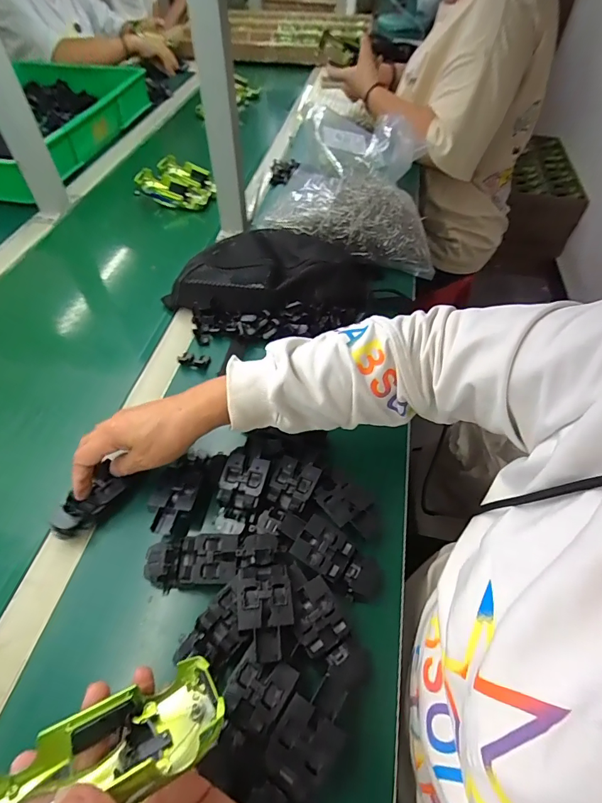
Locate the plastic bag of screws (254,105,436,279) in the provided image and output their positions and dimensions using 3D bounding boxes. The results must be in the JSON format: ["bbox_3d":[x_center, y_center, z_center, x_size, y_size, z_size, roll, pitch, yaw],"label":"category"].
[{"bbox_3d":[0.096,-0.367,0.694,0.279,0.122,0.257,13,52,8],"label":"plastic bag of screws"}]

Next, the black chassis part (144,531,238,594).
[{"bbox_3d":[-0.097,0.141,0.372,0.079,0.012,0.045,-2,51,-3],"label":"black chassis part"}]

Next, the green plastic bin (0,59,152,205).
[{"bbox_3d":[-0.628,-0.650,0.946,0.396,0.094,0.614,9,51,5],"label":"green plastic bin"}]

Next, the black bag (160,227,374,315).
[{"bbox_3d":[-0.037,-0.195,0.613,0.306,0.062,0.159,4,51,1],"label":"black bag"}]

